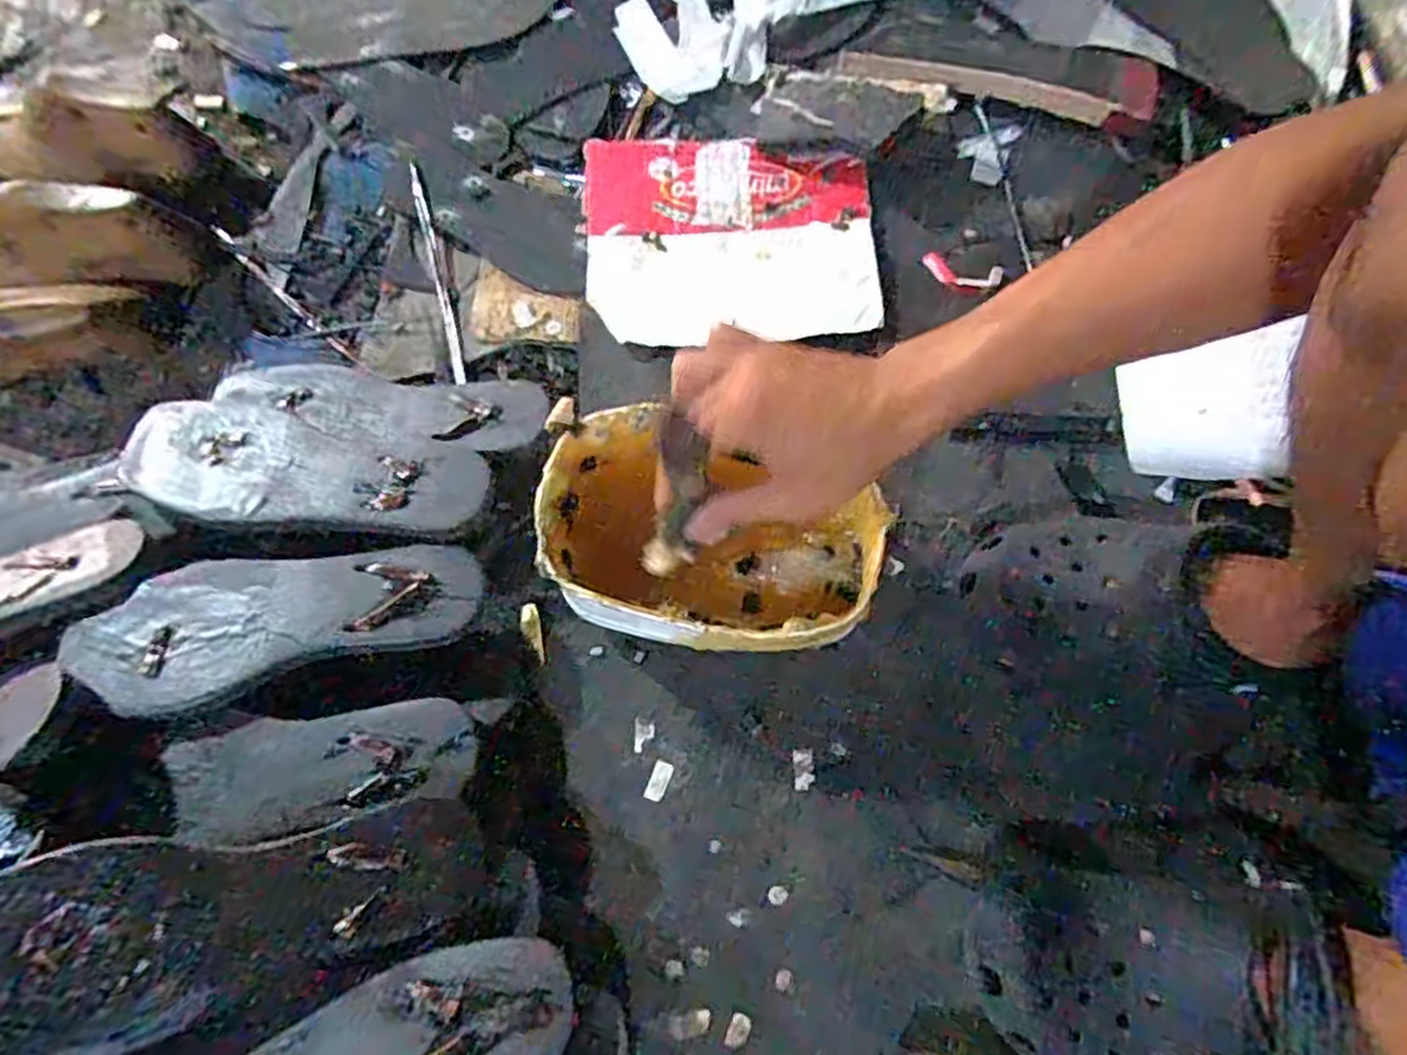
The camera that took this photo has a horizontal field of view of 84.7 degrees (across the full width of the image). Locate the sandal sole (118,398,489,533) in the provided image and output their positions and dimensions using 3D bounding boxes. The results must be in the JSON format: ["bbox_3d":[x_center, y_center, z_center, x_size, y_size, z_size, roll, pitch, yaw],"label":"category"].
[{"bbox_3d":[-0.261,-0.036,0.503,0.232,0.025,0.077,8,71,2],"label":"sandal sole"}]

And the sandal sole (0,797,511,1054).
[{"bbox_3d":[-0.232,0.194,0.383,0.252,0.020,0.085,-5,72,-21],"label":"sandal sole"}]

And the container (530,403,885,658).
[{"bbox_3d":[0.004,0.011,0.486,0.200,0.094,0.135,16,72,5],"label":"container"}]

